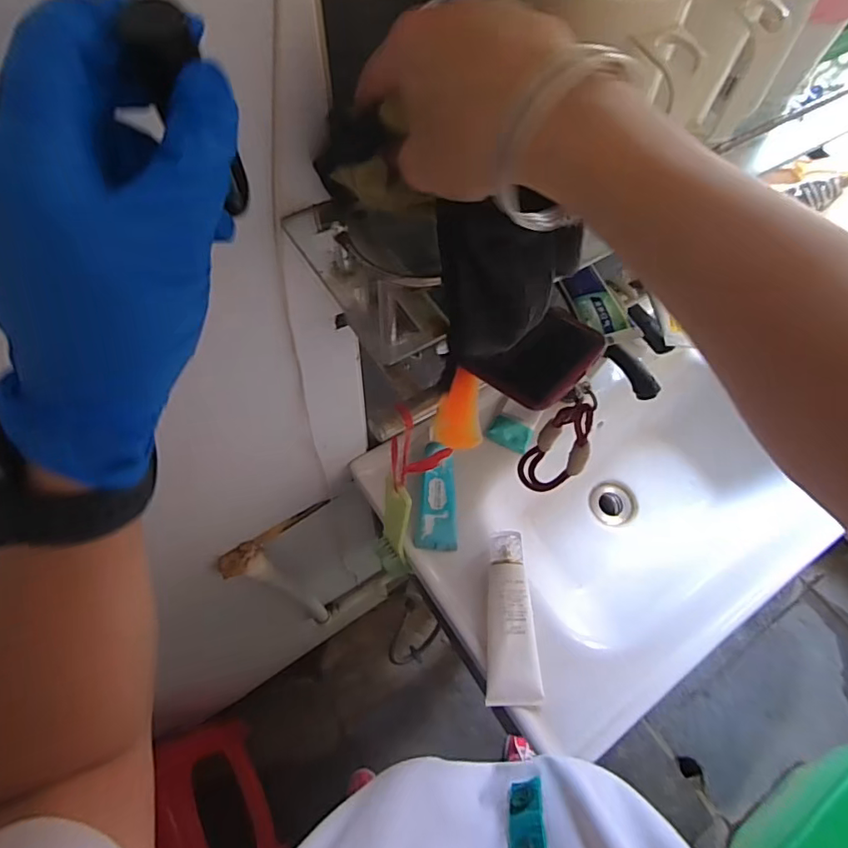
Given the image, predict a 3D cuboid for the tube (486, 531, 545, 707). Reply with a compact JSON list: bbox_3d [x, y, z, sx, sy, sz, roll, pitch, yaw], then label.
[{"bbox_3d":[0.091,0.201,0.566,0.054,0.031,0.169,0,60,-3],"label":"tube"}]

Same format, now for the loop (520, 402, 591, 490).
[{"bbox_3d":[0.107,0.020,0.423,0.023,0.123,0.045,-40,69,-22],"label":"loop"}]

